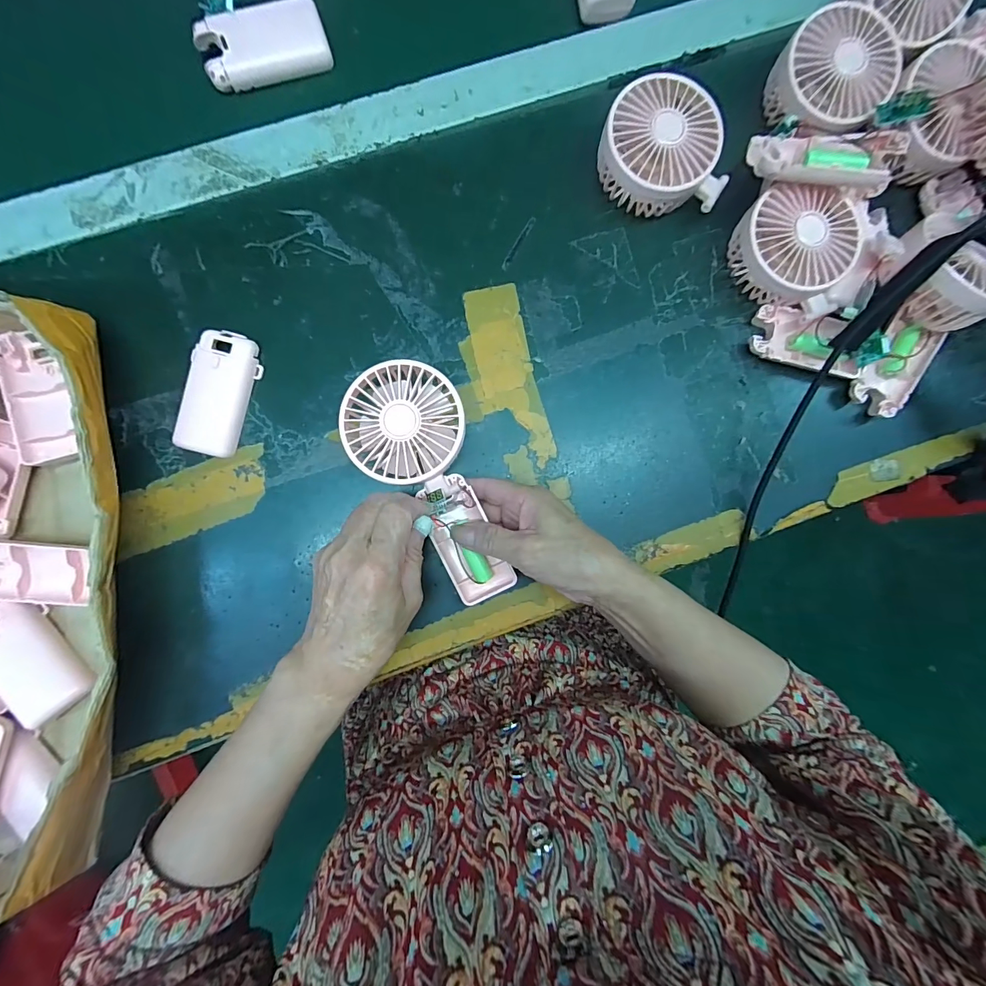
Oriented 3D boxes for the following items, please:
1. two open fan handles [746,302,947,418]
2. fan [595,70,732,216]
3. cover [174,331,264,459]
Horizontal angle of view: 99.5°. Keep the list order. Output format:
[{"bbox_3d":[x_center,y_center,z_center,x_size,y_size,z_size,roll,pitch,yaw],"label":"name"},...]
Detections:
[{"bbox_3d":[0.289,-0.117,0.340,0.151,0.030,0.078,18,88,-3],"label":"two open fan handles"},{"bbox_3d":[0.129,-0.265,0.324,0.100,0.043,0.087,-1,90,-4],"label":"fan"},{"bbox_3d":[-0.210,-0.076,0.319,0.044,0.014,0.092,17,89,-3],"label":"cover"}]

